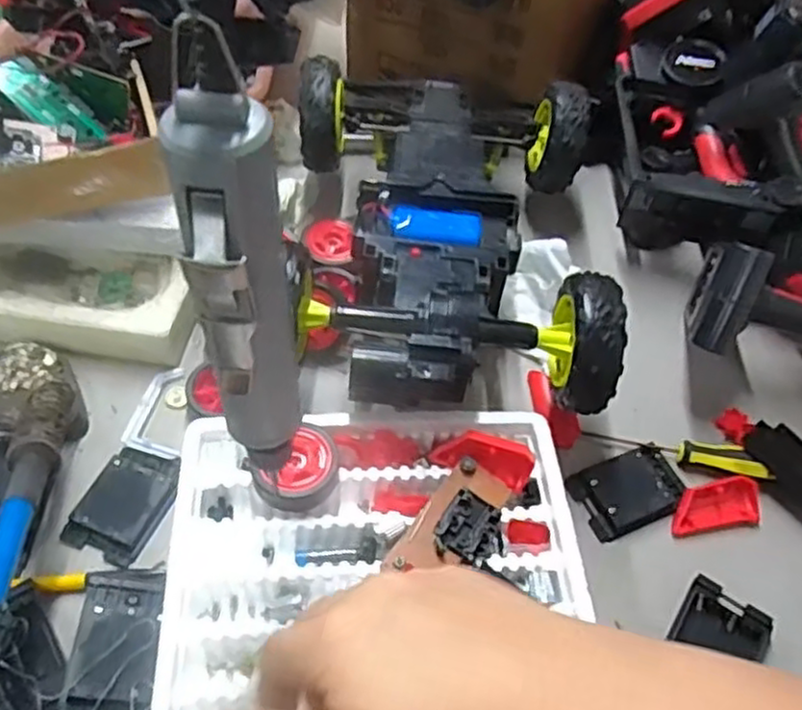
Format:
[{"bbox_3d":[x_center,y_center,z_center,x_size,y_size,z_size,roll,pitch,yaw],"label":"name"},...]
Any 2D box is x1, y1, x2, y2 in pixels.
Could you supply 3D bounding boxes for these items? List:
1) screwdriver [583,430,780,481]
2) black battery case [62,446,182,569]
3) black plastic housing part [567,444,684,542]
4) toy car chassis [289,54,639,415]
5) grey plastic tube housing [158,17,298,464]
[{"bbox_3d":[0.206,0.070,0.536,0.129,0.021,0.019,16,53,7],"label":"screwdriver"},{"bbox_3d":[-0.185,0.100,0.487,0.054,0.012,0.075,20,54,9],"label":"black battery case"},{"bbox_3d":[0.167,0.097,0.520,0.086,0.012,0.052,-21,58,-20],"label":"black plastic housing part"},{"bbox_3d":[0.031,-0.116,0.557,0.230,0.083,0.329,5,53,-2],"label":"toy car chassis"},{"bbox_3d":[-0.055,-0.014,0.258,0.030,0.201,0.032,-4,53,-9],"label":"grey plastic tube housing"}]

